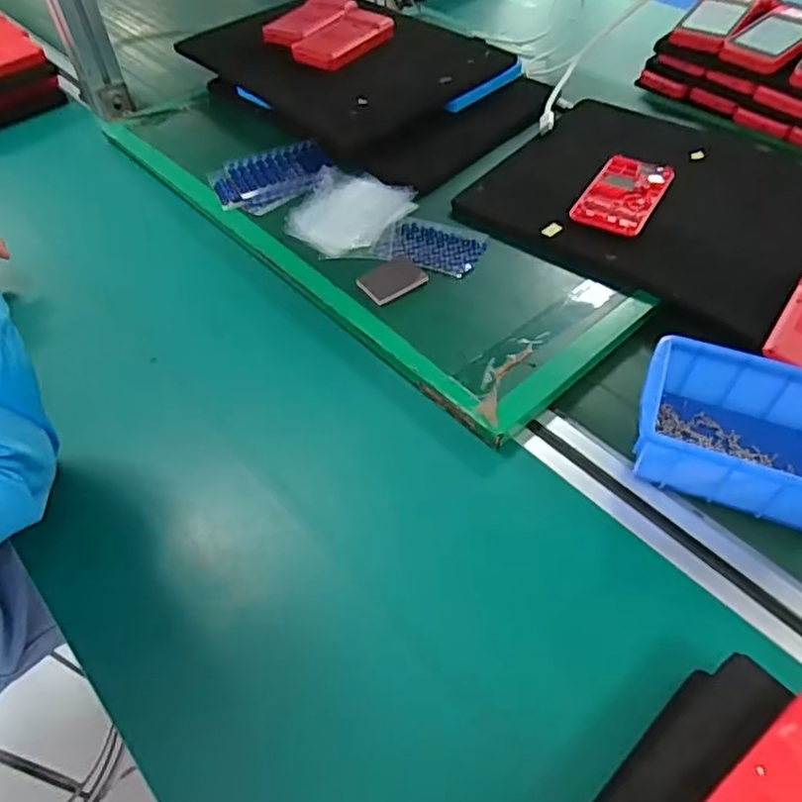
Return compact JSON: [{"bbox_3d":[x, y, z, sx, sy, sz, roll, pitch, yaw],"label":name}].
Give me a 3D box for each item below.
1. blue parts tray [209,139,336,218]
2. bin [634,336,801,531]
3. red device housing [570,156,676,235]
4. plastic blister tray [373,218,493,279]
[{"bbox_3d":[-0.129,-0.226,0.624,0.116,0.013,0.092,-23,54,-17],"label":"blue parts tray"},{"bbox_3d":[0.229,0.022,0.407,0.145,0.049,0.100,18,53,15],"label":"bin"},{"bbox_3d":[0.204,-0.190,0.572,0.063,0.007,0.119,25,55,20],"label":"red device housing"},{"bbox_3d":[0.028,-0.137,0.553,0.086,0.006,0.058,16,53,14],"label":"plastic blister tray"}]

